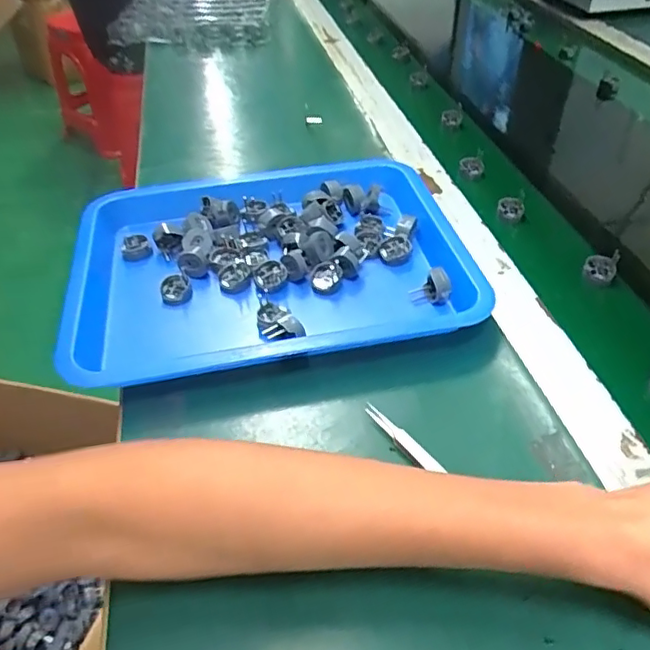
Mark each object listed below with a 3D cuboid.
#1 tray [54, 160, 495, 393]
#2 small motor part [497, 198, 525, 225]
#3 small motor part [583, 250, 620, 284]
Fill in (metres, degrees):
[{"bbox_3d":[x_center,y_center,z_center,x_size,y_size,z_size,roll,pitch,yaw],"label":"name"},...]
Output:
[{"bbox_3d":[-0.049,-0.059,0.509,0.347,0.038,0.266,-10,44,-7],"label":"tray"},{"bbox_3d":[0.192,-0.119,0.590,0.026,0.024,0.009,19,48,22],"label":"small motor part"},{"bbox_3d":[0.249,-0.053,0.514,0.026,0.032,0.018,21,48,23],"label":"small motor part"}]

